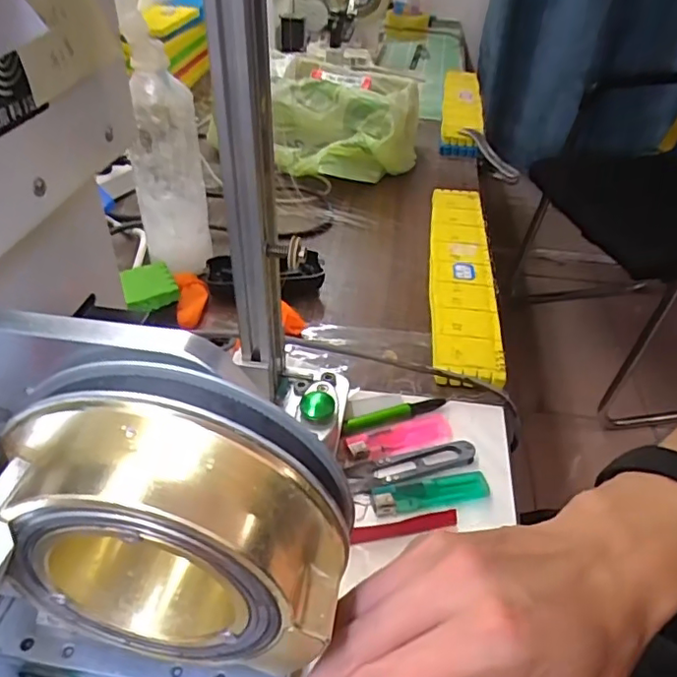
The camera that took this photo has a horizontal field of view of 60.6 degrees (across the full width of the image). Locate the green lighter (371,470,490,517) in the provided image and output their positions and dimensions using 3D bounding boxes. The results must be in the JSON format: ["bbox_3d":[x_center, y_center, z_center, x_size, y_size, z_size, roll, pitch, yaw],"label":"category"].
[{"bbox_3d":[0.061,0.100,0.385,0.079,0.008,0.021,-6,40,-11],"label":"green lighter"}]

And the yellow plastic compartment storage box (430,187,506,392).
[{"bbox_3d":[0.126,-0.070,0.598,0.060,0.026,0.340,6,40,4],"label":"yellow plastic compartment storage box"}]

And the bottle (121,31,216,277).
[{"bbox_3d":[-0.157,-0.165,0.536,0.062,0.194,0.060,-9,41,-14],"label":"bottle"}]

